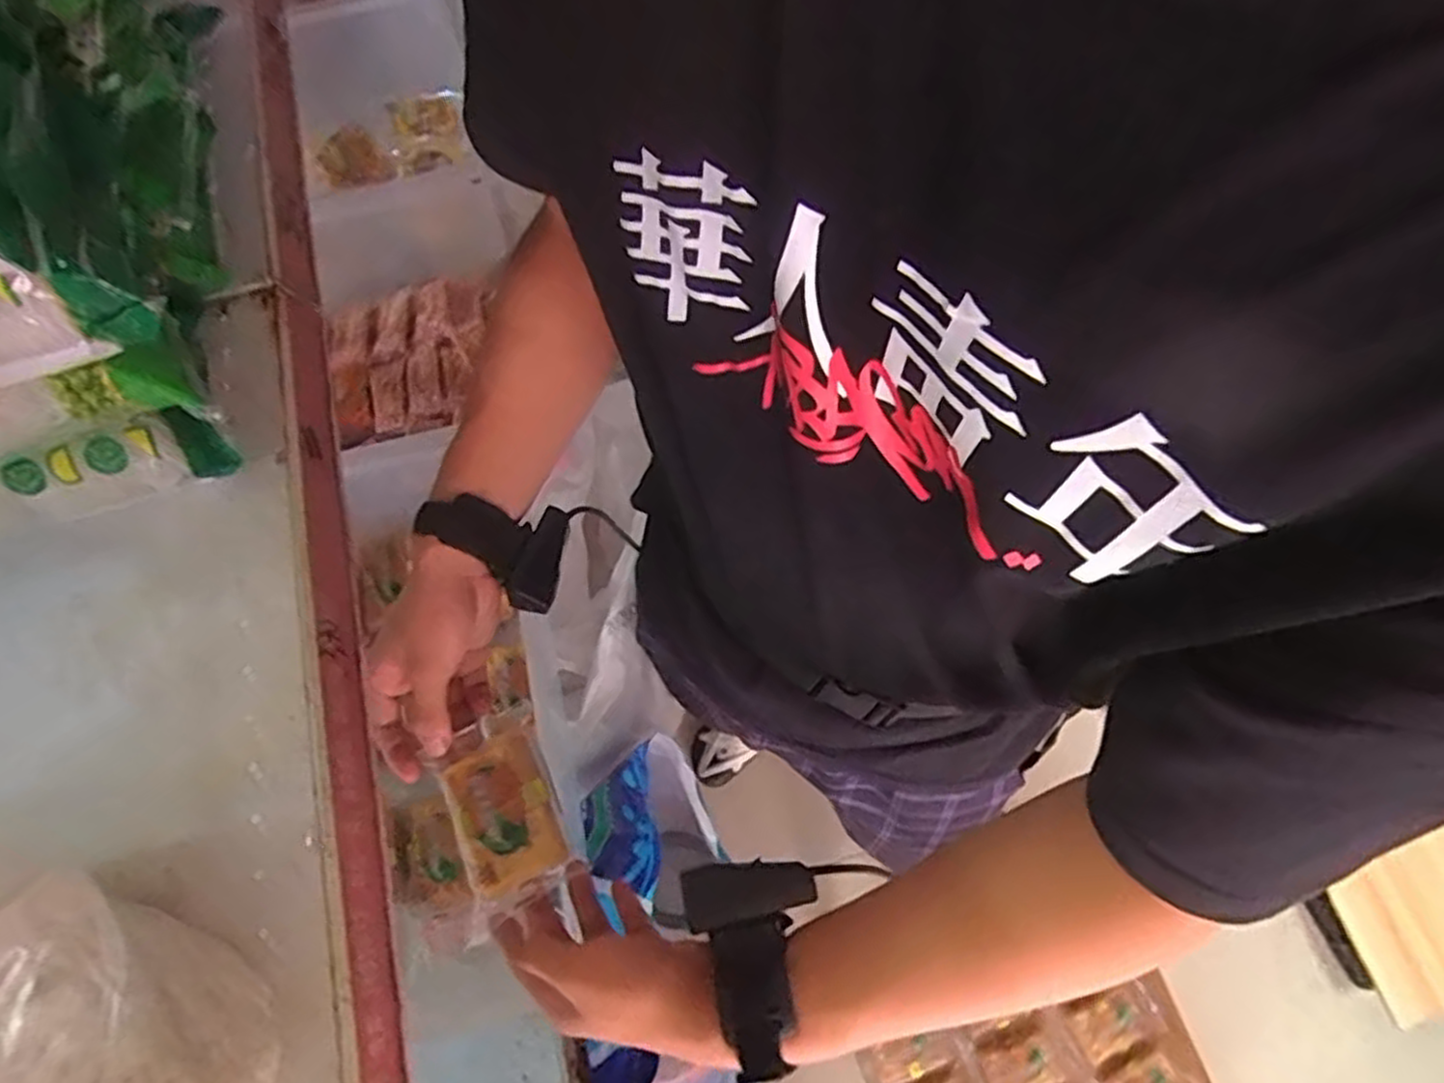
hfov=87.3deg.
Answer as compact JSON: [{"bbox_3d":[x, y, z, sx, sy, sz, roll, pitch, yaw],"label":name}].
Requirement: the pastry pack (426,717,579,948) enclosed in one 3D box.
[{"bbox_3d":[-0.144,0.176,0.486,0.070,0.023,0.119,-22,70,-7],"label":"pastry pack"}]

